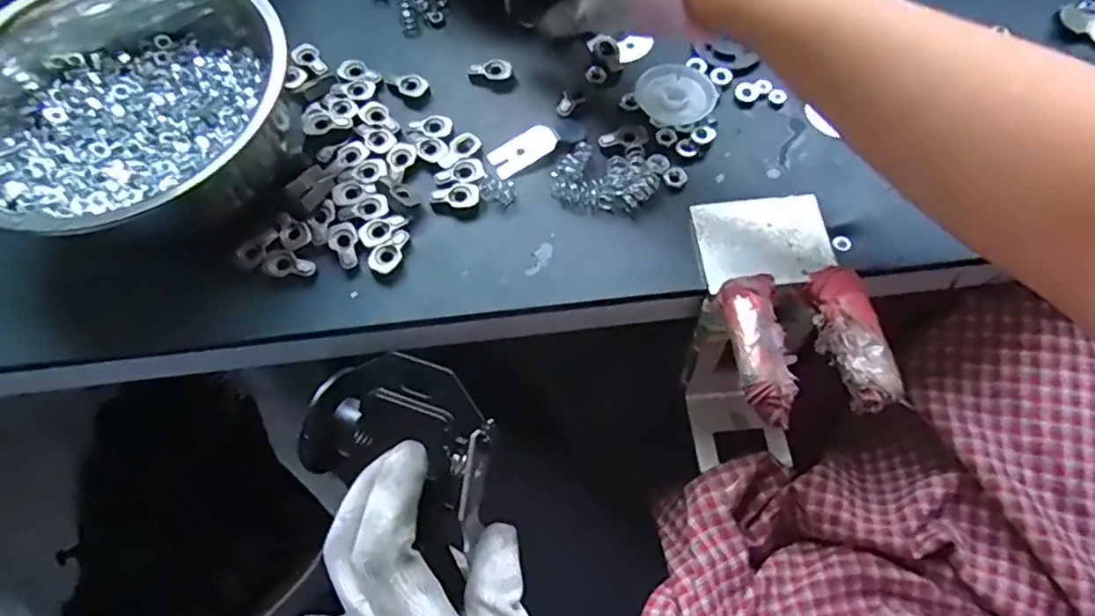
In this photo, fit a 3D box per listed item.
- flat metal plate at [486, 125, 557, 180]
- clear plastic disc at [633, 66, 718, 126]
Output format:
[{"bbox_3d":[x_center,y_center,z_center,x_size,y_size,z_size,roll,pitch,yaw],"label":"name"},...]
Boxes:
[{"bbox_3d":[-0.015,-0.099,0.397,0.044,0.004,0.026,-38,65,-9],"label":"flat metal plate"},{"bbox_3d":[0.082,-0.137,0.406,0.049,0.011,0.042,-18,66,-6],"label":"clear plastic disc"}]

